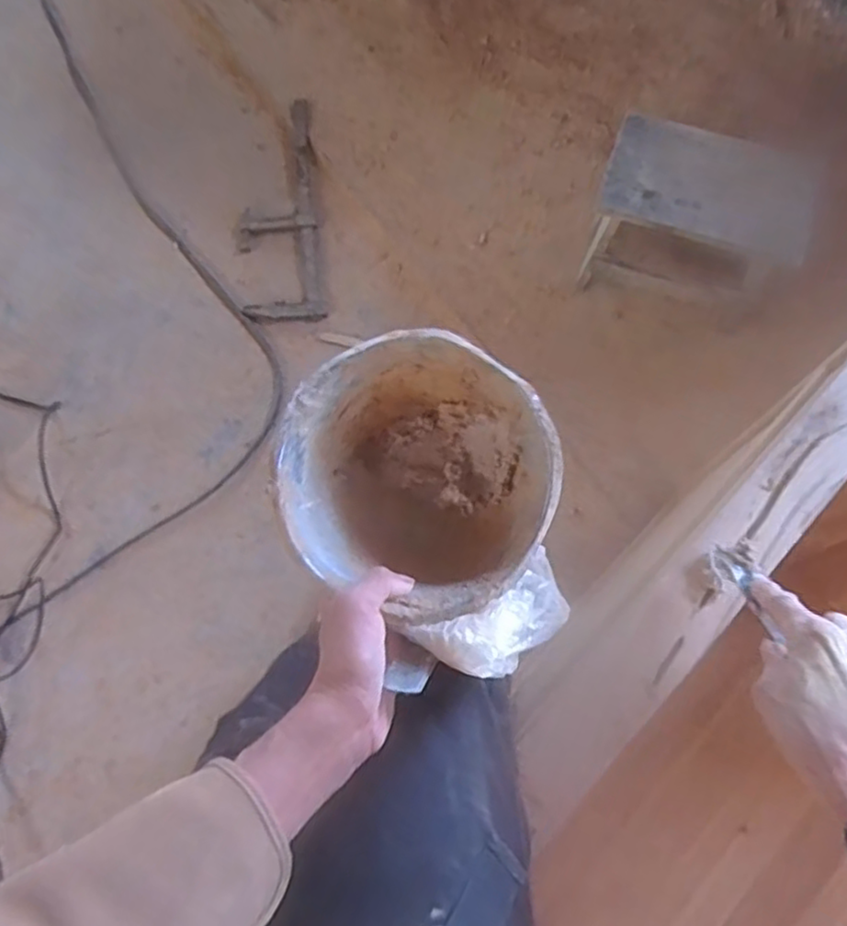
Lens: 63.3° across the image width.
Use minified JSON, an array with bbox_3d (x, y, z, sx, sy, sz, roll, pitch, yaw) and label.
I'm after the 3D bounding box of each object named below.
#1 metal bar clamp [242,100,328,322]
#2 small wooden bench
[{"bbox_3d":[-0.307,-0.556,1.501,0.173,0.035,0.576,-5,69,0],"label":"metal bar clamp"},{"bbox_3d":[0.501,-0.439,1.292,0.350,0.261,0.227,19,71,9],"label":"small wooden bench"}]

